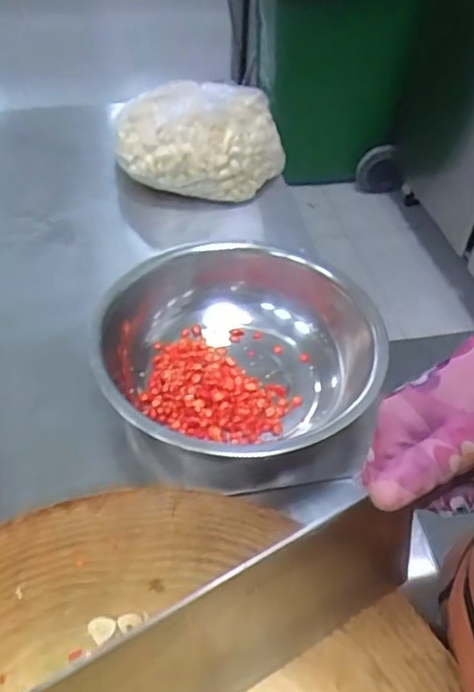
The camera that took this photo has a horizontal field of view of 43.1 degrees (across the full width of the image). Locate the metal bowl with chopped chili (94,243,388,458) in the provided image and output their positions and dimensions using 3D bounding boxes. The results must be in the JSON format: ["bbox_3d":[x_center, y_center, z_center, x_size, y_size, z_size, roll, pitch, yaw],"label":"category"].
[{"bbox_3d":[-0.006,0.005,0.605,0.254,0.083,0.284,-6,47,-9],"label":"metal bowl with chopped chili"}]

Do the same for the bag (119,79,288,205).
[{"bbox_3d":[-0.049,-0.295,0.874,0.239,0.106,0.165,-3,46,-6],"label":"bag"}]

